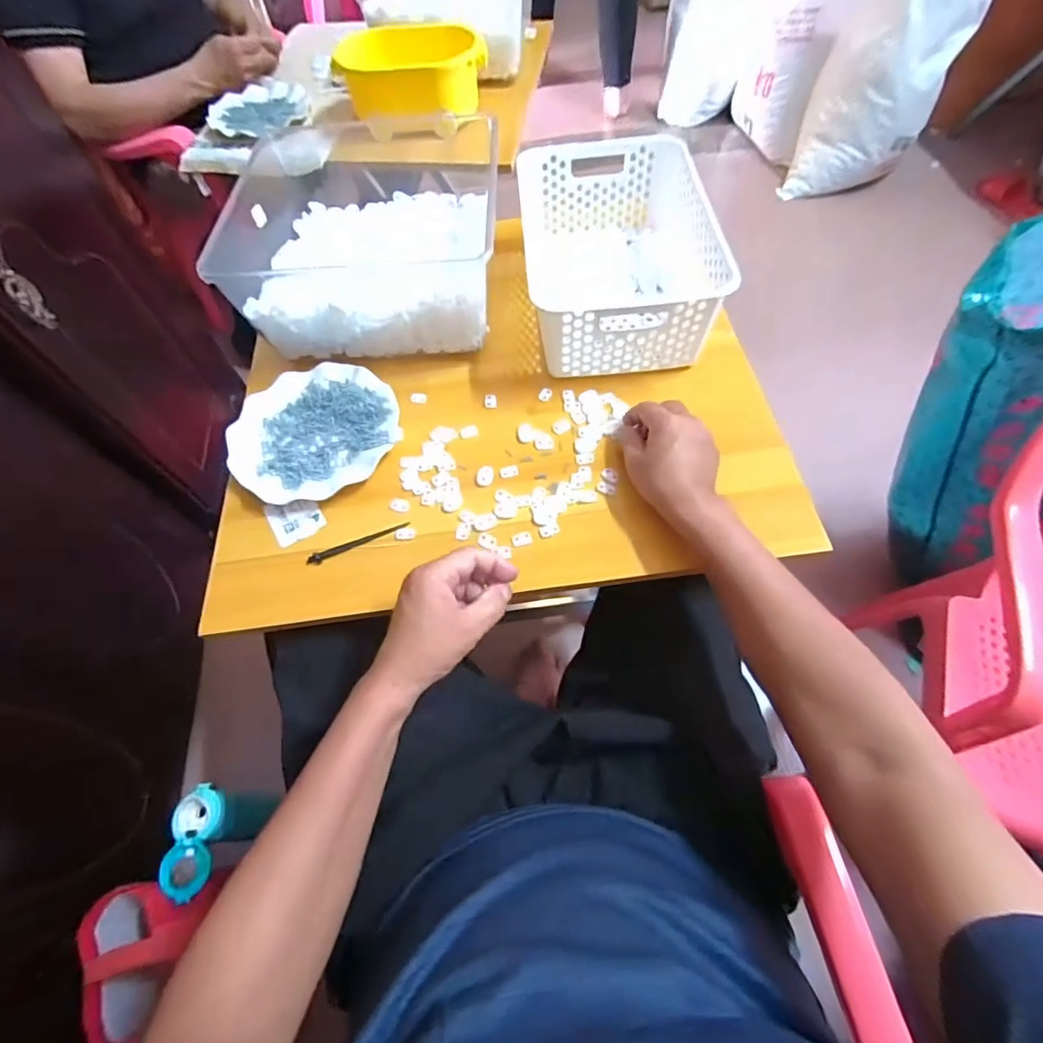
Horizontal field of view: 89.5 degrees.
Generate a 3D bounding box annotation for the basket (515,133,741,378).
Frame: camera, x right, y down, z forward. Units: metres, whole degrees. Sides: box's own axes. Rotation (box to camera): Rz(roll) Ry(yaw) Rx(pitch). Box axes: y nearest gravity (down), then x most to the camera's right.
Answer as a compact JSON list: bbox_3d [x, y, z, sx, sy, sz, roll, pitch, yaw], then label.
[{"bbox_3d":[0.124,-0.319,0.634,0.218,0.112,0.299,-4,60,1],"label":"basket"}]

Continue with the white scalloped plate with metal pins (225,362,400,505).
[{"bbox_3d":[-0.230,-0.102,0.587,0.180,0.022,0.163,-25,62,-10],"label":"white scalloped plate with metal pins"}]

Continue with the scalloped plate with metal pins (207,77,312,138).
[{"bbox_3d":[-0.485,-0.765,0.976,0.182,0.015,0.171,-2,60,3],"label":"scalloped plate with metal pins"}]

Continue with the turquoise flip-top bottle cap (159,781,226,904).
[{"bbox_3d":[-0.417,0.405,0.668,0.058,0.031,0.124,-8,60,-1],"label":"turquoise flip-top bottle cap"}]

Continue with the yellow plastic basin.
[{"bbox_3d":[-0.186,-0.738,0.889,0.245,0.113,0.119,8,61,8],"label":"yellow plastic basin"}]

